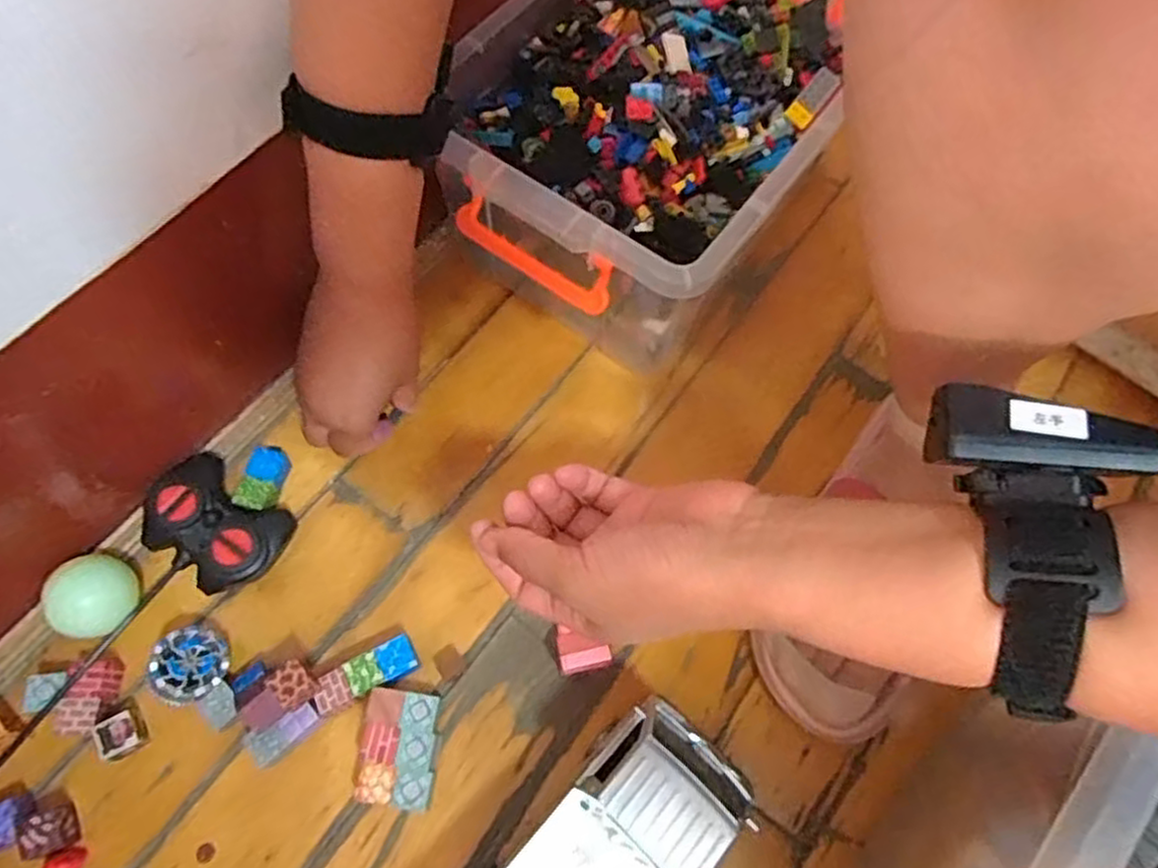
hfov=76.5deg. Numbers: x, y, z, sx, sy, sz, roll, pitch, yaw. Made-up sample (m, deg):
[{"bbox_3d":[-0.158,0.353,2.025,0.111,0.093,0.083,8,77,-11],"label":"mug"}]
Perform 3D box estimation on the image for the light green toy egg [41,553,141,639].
[{"bbox_3d":[-0.295,0.100,0.451,0.047,0.038,0.048,1,67,-2],"label":"light green toy egg"}]

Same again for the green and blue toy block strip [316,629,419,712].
[{"bbox_3d":[-0.128,0.147,0.448,0.060,0.025,0.022,-28,71,-13],"label":"green and blue toy block strip"}]

